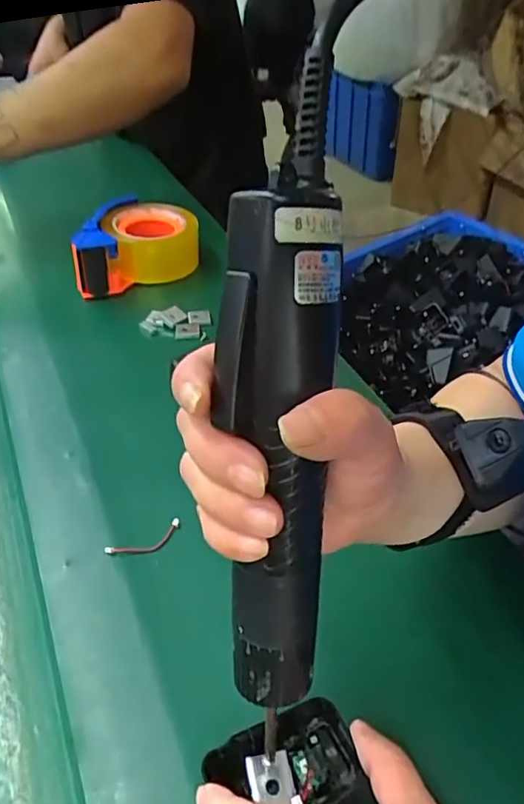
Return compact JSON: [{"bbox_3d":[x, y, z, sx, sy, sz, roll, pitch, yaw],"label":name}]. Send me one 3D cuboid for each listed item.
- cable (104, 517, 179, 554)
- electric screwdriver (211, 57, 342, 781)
[{"bbox_3d":[-0.079,0.095,0.391,0.052,0.004,0.016,-21,64,-24],"label":"cable"},{"bbox_3d":[0.005,0.012,0.202,0.039,0.231,0.028,1,15,3],"label":"electric screwdriver"}]

